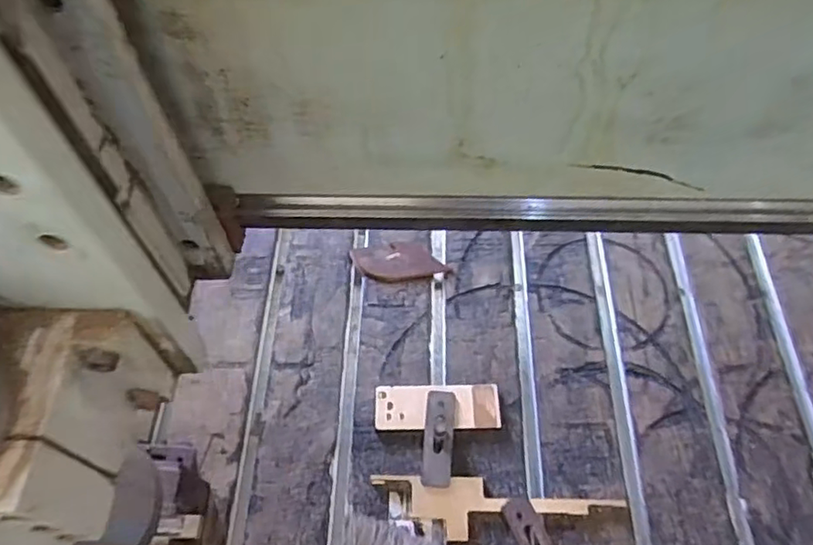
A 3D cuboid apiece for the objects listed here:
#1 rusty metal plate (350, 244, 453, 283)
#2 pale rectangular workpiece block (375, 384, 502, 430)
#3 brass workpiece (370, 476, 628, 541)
[{"bbox_3d":[-0.007,-0.013,0.757,0.116,0.009,0.053,-5,59,-2],"label":"rusty metal plate"},{"bbox_3d":[0.033,0.145,0.652,0.132,0.010,0.051,-2,54,3],"label":"pale rectangular workpiece block"},{"bbox_3d":[0.090,0.234,0.604,0.242,0.011,0.058,1,59,2],"label":"brass workpiece"}]

